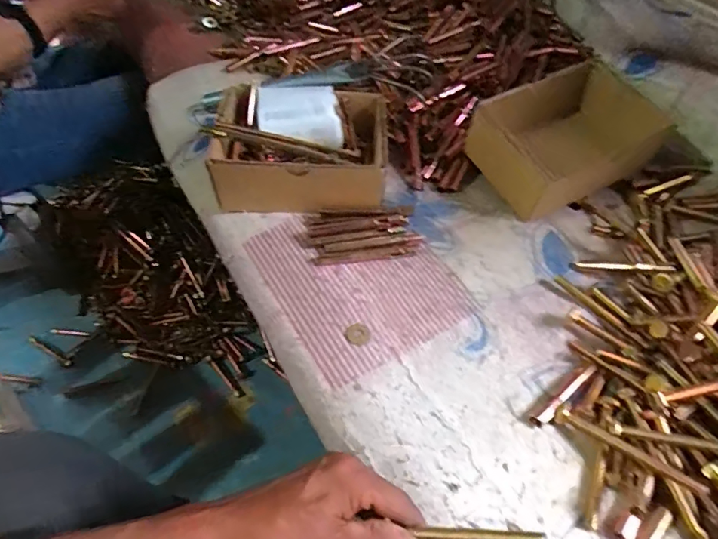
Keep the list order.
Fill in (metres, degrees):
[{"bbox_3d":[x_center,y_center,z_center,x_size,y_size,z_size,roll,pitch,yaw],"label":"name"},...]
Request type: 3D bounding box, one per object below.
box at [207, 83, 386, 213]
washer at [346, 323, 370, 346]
[{"bbox_3d":[-0.065,-0.140,0.543,0.188,0.094,0.147,4,49,1],"label":"box"},{"bbox_3d":[-0.001,0.060,0.442,0.021,0.005,0.020,1,49,-2],"label":"washer"}]

